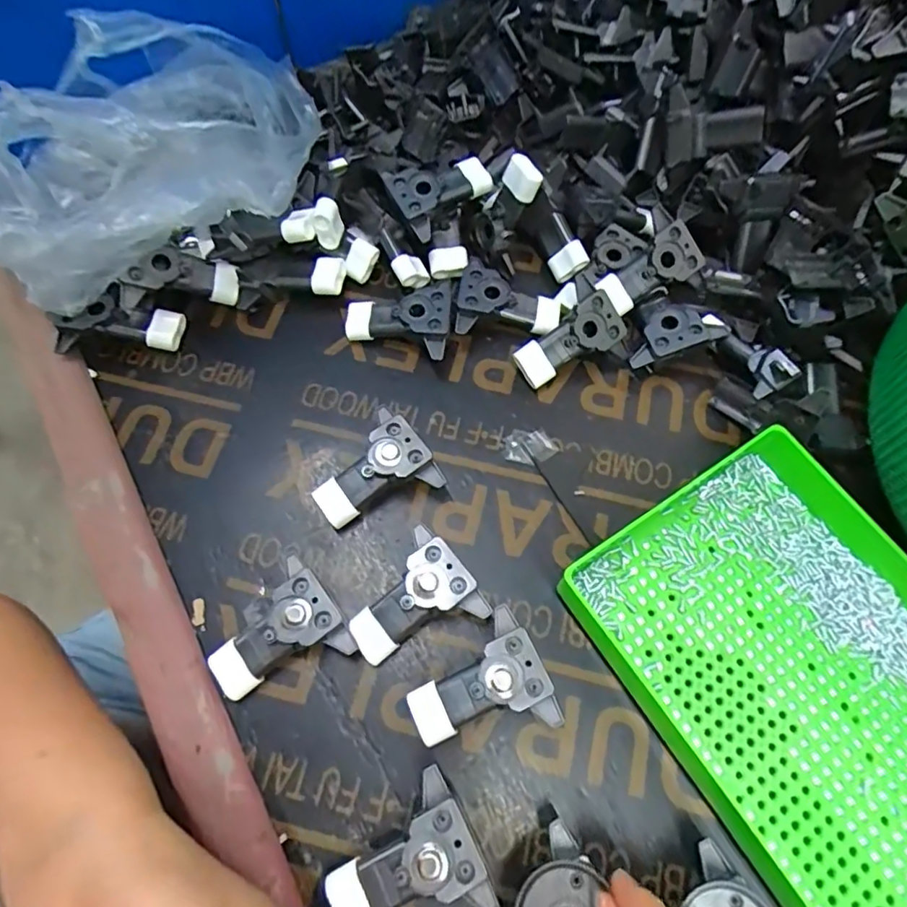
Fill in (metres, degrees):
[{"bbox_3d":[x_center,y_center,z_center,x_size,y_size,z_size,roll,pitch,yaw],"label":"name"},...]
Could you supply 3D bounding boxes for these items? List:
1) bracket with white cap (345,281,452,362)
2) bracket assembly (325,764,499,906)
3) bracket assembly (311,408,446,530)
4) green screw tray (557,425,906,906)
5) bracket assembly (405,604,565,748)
[{"bbox_3d":[-0.034,-0.082,0.346,0.066,0.024,0.052,-2,69,1],"label":"bracket with white cap"},{"bbox_3d":[-0.022,0.178,0.240,0.065,0.025,0.056,-24,70,-7],"label":"bracket assembly"},{"bbox_3d":[-0.044,0.014,0.308,0.063,0.026,0.048,-37,72,-11],"label":"bracket assembly"},{"bbox_3d":[0.186,0.116,0.259,0.159,0.032,0.241,-33,71,-10],"label":"green screw tray"},{"bbox_3d":[0.012,0.115,0.267,0.064,0.027,0.053,-26,70,-8],"label":"bracket assembly"}]

